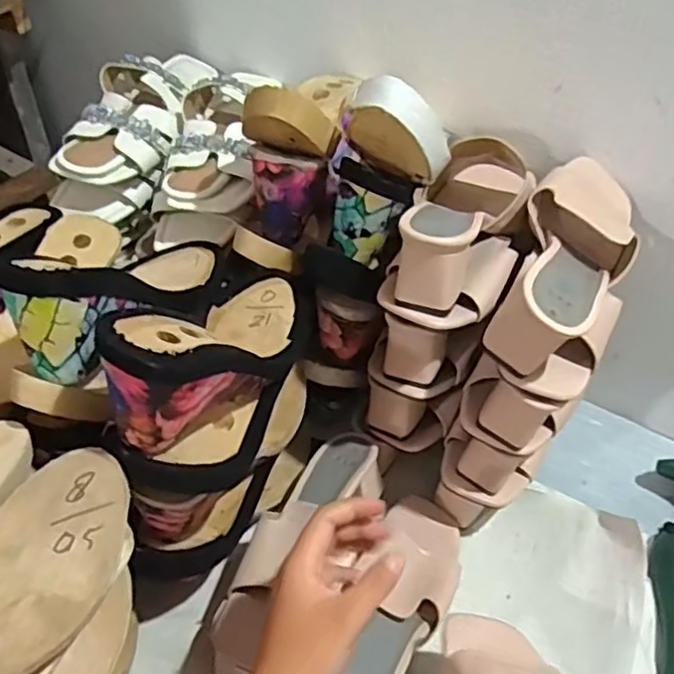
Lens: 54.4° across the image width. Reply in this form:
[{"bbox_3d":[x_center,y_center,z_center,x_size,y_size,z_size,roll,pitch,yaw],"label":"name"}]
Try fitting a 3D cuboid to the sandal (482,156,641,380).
[{"bbox_3d":[0.186,-0.069,0.532,0.075,0.072,0.219,21,49,17],"label":"sandal"}]

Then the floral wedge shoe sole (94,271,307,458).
[{"bbox_3d":[-0.090,0.019,0.470,0.074,0.097,0.235,16,16,12],"label":"floral wedge shoe sole"}]

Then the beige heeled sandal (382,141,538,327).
[{"bbox_3d":[0.114,-0.108,0.555,0.089,0.075,0.228,17,48,13],"label":"beige heeled sandal"}]

